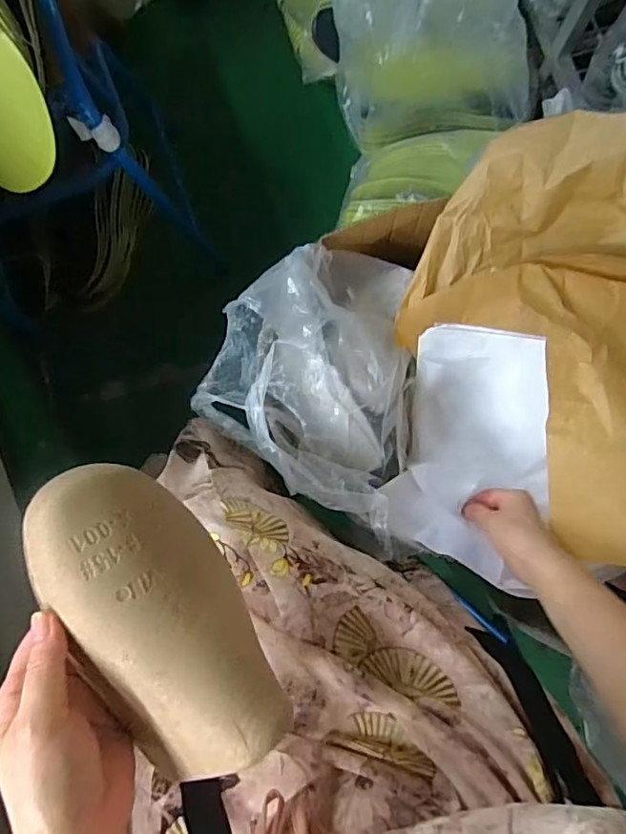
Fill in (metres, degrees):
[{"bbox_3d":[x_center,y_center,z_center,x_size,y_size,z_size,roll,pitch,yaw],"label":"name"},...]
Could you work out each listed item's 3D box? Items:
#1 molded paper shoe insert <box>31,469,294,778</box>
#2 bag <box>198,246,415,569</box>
[{"bbox_3d":[-0.093,0.113,0.312,0.085,0.041,0.183,-36,83,0],"label":"molded paper shoe insert"},{"bbox_3d":[0.023,-0.061,0.626,0.260,0.145,0.277,24,88,4],"label":"bag"}]

